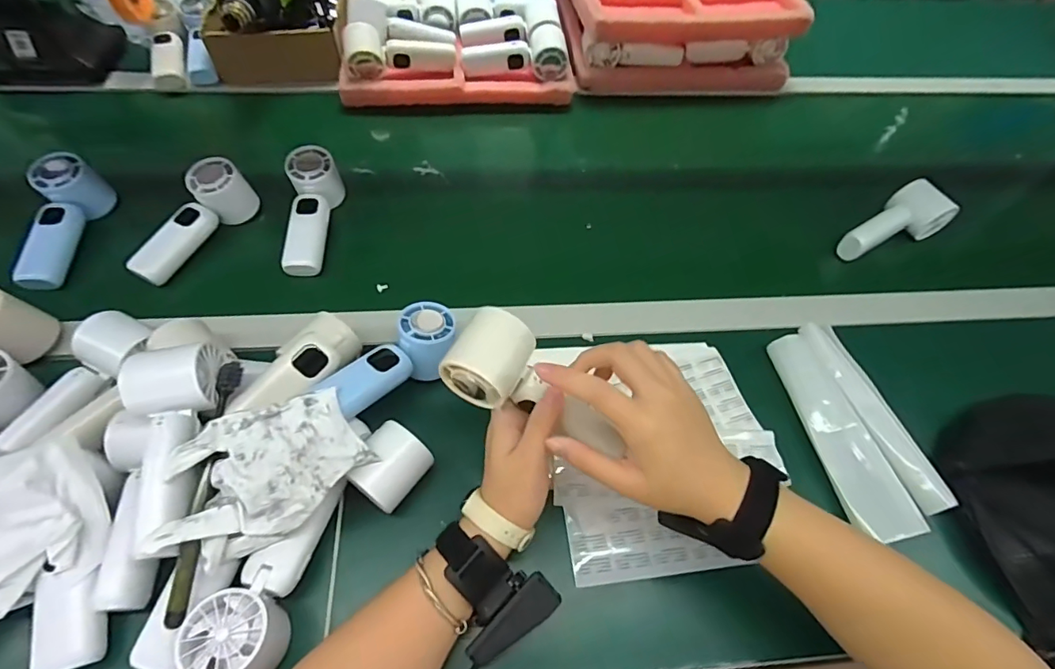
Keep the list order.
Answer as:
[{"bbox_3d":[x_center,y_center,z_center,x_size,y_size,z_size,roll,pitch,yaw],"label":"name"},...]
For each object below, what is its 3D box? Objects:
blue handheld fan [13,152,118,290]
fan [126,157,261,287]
[{"bbox_3d":[-0.517,-0.119,0.539,0.049,0.062,0.157,0,71,-4],"label":"blue handheld fan"},{"bbox_3d":[-0.382,-0.126,0.548,0.057,0.069,0.152,29,60,14],"label":"fan"}]

